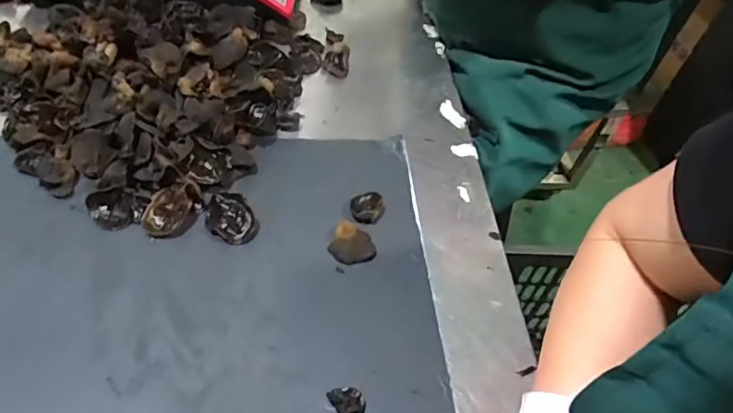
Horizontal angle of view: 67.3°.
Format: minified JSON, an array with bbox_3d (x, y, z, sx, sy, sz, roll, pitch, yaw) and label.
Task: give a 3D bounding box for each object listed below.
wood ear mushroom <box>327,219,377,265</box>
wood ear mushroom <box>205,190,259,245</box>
[{"bbox_3d":[-0.011,0.034,0.487,0.039,0.016,0.035,20,50,14],"label":"wood ear mushroom"},{"bbox_3d":[-0.120,0.010,0.490,0.040,0.016,0.048,-30,56,-28],"label":"wood ear mushroom"}]

